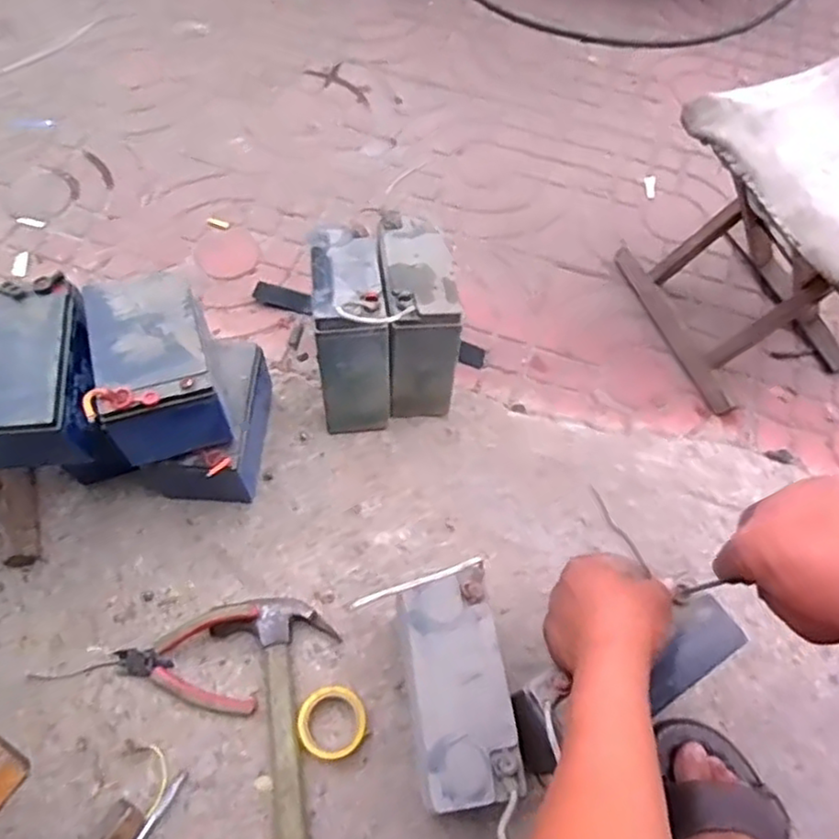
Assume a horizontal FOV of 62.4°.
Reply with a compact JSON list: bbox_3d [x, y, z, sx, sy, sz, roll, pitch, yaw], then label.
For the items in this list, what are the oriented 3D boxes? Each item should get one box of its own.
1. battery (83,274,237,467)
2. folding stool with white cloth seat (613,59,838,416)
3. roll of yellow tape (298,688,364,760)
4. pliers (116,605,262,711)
[{"bbox_3d":[-0.245,-0.052,0.649,0.104,0.098,0.156,-15,67,-9],"label":"battery"},{"bbox_3d":[0.428,-0.201,0.826,0.211,0.291,0.268,-20,68,-11],"label":"folding stool with white cloth seat"},{"bbox_3d":[-0.082,0.284,0.650,0.062,0.017,0.062,1,66,-2],"label":"roll of yellow tape"},{"bbox_3d":[-0.224,0.231,0.670,0.132,0.036,0.097,0,66,-2],"label":"pliers"}]

